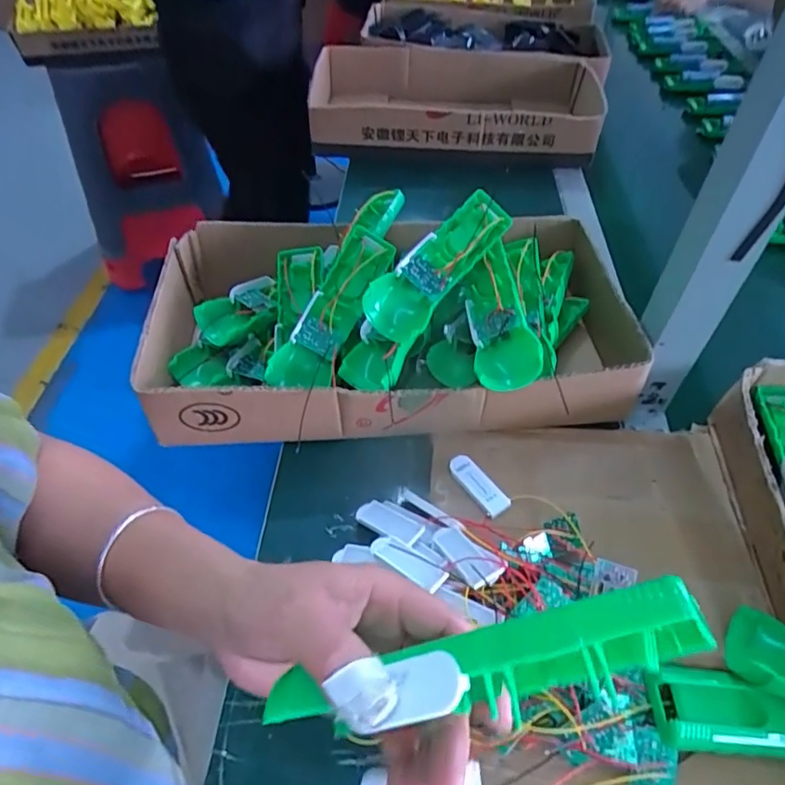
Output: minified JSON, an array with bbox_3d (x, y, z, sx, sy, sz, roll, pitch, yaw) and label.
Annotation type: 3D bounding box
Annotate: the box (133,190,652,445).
[{"bbox_3d":[-0.001,-0.079,0.504,0.412,0.127,0.231,-3,50,-4],"label":"box"}]

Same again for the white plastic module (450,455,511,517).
[{"bbox_3d":[0.068,0.073,0.442,0.022,0.009,0.058,-26,55,-22],"label":"white plastic module"}]

